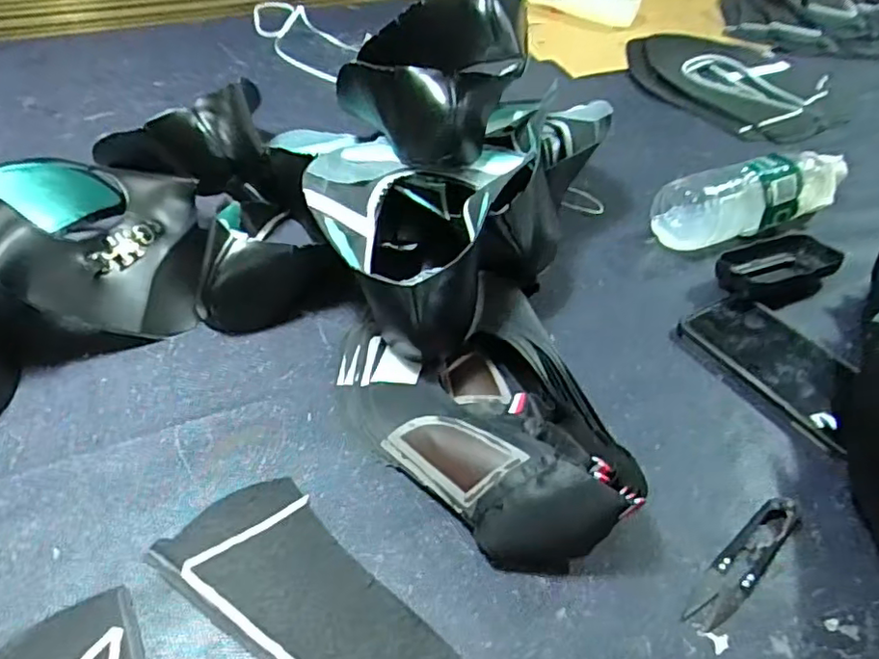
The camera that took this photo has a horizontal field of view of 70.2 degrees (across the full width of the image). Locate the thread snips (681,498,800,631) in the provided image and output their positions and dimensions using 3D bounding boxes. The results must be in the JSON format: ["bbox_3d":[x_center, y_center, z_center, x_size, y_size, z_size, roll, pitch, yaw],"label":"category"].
[{"bbox_3d":[0.171,0.128,0.347,0.096,0.012,0.023,-31,53,-30],"label":"thread snips"}]

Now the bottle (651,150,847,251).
[{"bbox_3d":[0.303,-0.126,0.593,0.217,0.058,0.061,-16,47,-18],"label":"bottle"}]

